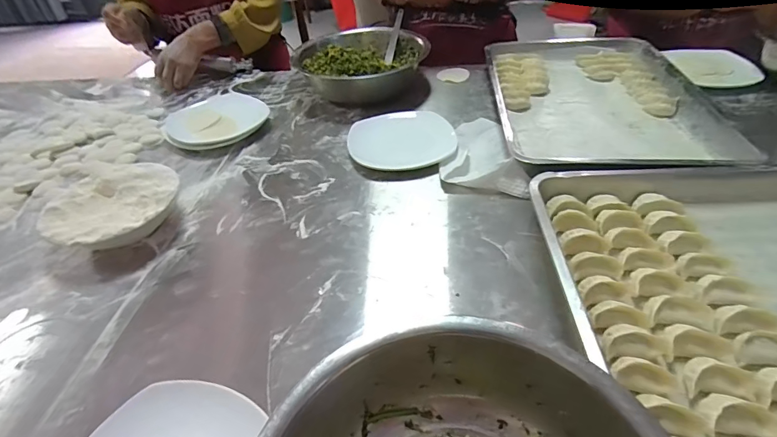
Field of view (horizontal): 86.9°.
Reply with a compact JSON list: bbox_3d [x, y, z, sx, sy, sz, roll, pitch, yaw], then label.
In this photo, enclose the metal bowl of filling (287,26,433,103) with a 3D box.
[{"bbox_3d":[-0.059,-0.341,0.905,0.262,0.101,0.219,-25,44,-20],"label":"metal bowl of filling"}]

